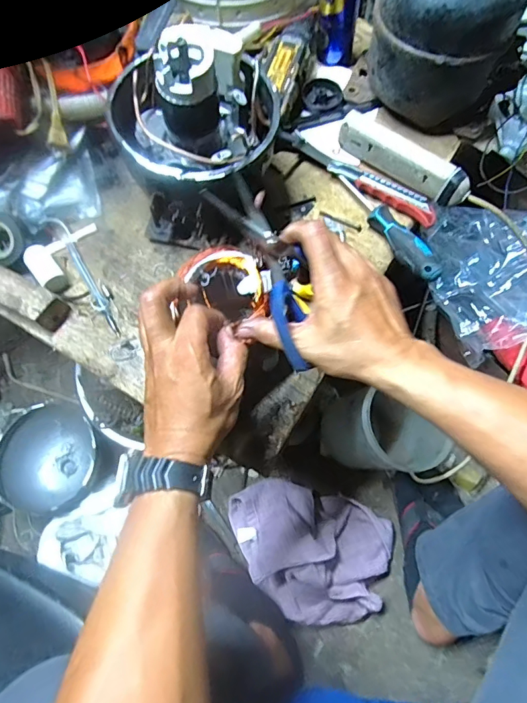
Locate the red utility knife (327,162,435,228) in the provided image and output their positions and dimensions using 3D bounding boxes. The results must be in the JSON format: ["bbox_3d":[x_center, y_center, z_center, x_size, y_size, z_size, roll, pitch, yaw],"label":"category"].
[{"bbox_3d":[0.153,-0.204,0.564,0.147,0.018,0.036,37,75,13],"label":"red utility knife"}]

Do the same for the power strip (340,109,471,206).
[{"bbox_3d":[0.173,-0.238,0.553,0.172,0.041,0.031,39,76,14],"label":"power strip"}]

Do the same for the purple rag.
[{"bbox_3d":[0.066,0.306,0.677,0.252,0.114,0.183,13,71,6],"label":"purple rag"}]

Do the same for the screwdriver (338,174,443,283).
[{"bbox_3d":[0.150,-0.152,0.539,0.030,0.030,0.176,-29,72,-8],"label":"screwdriver"}]

